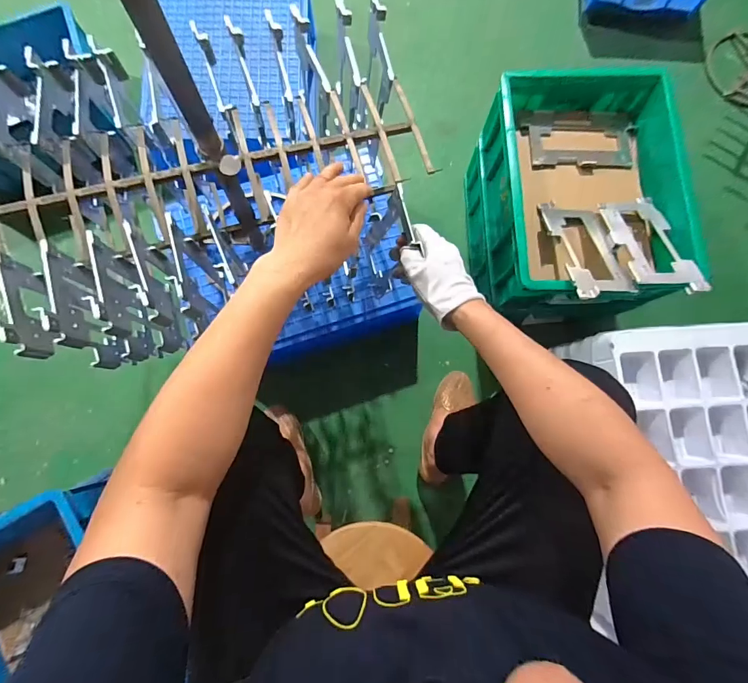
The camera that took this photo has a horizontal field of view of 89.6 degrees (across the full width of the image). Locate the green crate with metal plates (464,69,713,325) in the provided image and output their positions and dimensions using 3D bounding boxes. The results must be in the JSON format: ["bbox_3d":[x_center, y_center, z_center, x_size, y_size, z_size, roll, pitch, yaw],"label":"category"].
[{"bbox_3d":[0.372,-0.253,0.753,0.289,0.276,0.406,-2,81,-1],"label":"green crate with metal plates"}]

